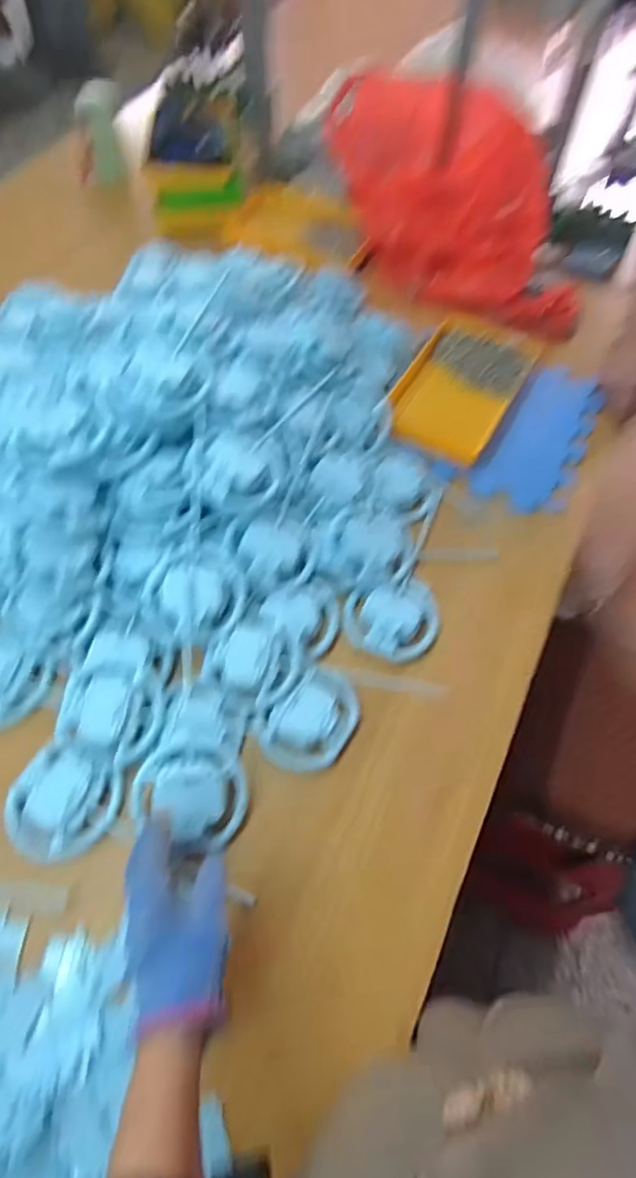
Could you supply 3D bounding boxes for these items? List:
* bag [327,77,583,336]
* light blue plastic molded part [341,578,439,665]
[{"bbox_3d":[0.220,-0.625,0.940,0.481,0.230,0.163,22,62,11],"label":"bag"},{"bbox_3d":[0.083,0.029,0.647,0.103,0.025,0.089,11,61,3],"label":"light blue plastic molded part"}]

